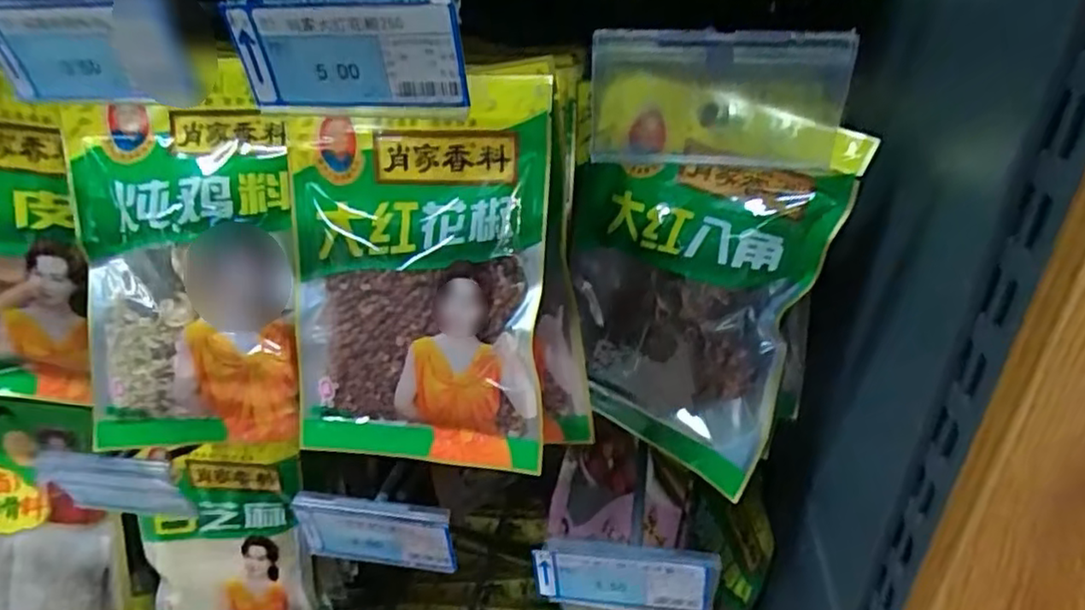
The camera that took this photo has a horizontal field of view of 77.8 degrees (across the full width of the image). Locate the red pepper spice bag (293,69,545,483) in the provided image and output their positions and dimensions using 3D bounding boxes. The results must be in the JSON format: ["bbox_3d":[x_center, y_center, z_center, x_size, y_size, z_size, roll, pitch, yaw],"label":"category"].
[{"bbox_3d":[-0.061,-0.011,0.310,0.123,0.173,0.016,4,10,13],"label":"red pepper spice bag"}]

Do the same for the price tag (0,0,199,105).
[{"bbox_3d":[-0.175,-0.100,0.261,0.085,0.046,0.009,2,47,7],"label":"price tag"}]

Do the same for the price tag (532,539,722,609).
[{"bbox_3d":[0.040,0.135,0.330,0.087,0.043,0.006,4,27,5],"label":"price tag"}]

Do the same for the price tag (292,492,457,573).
[{"bbox_3d":[-0.088,0.120,0.352,0.083,0.045,0.006,6,27,8],"label":"price tag"}]

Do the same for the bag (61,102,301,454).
[{"bbox_3d":[-0.176,-0.010,0.331,0.110,0.167,0.023,0,10,3],"label":"bag"}]

